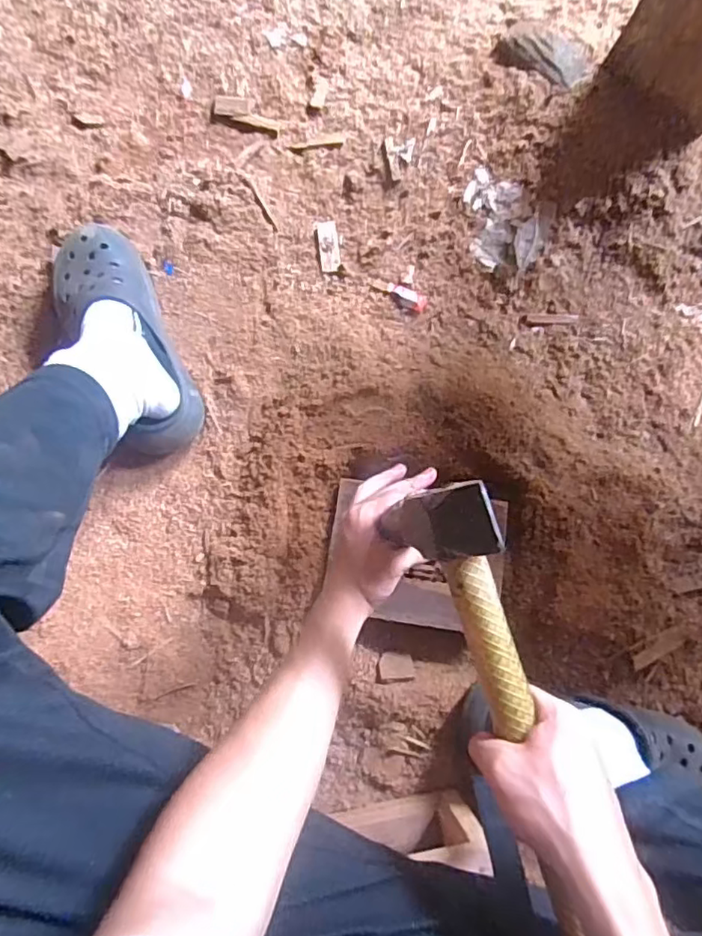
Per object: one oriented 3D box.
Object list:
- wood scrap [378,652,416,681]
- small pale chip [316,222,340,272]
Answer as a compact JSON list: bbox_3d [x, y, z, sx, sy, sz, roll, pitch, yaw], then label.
[{"bbox_3d":[0.046,0.204,0.602,0.038,0.004,0.027,-2,64,-5],"label":"wood scrap"},{"bbox_3d":[-0.026,-0.261,0.690,0.023,0.004,0.064,-6,83,-4],"label":"small pale chip"}]

